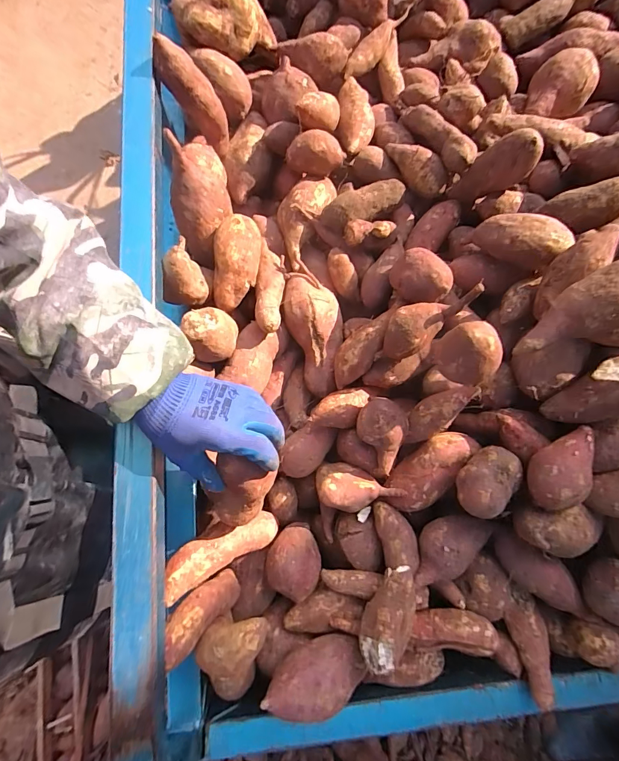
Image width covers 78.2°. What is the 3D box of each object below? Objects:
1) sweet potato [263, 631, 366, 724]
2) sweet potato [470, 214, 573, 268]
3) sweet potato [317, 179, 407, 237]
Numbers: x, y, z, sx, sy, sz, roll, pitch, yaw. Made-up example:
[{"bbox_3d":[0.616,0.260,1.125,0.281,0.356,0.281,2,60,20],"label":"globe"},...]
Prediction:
[{"bbox_3d":[0.001,0.347,0.440,0.113,0.063,0.070,-9,51,-29],"label":"sweet potato"},{"bbox_3d":[0.259,-0.173,0.468,0.100,0.043,0.047,23,75,6],"label":"sweet potato"},{"bbox_3d":[0.079,-0.259,0.561,0.129,0.038,0.047,-27,76,-8],"label":"sweet potato"}]

